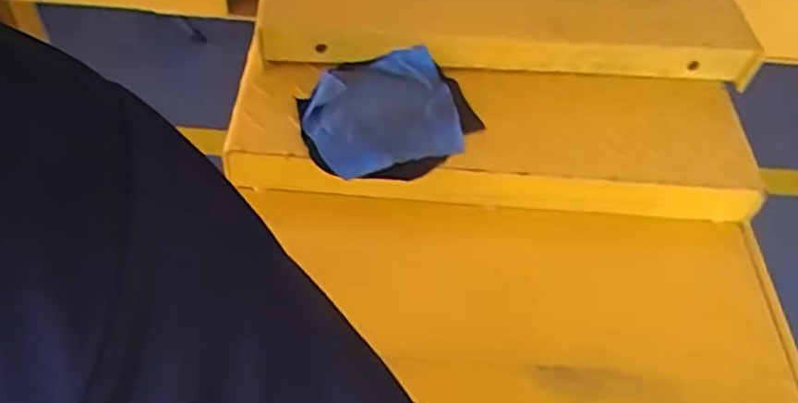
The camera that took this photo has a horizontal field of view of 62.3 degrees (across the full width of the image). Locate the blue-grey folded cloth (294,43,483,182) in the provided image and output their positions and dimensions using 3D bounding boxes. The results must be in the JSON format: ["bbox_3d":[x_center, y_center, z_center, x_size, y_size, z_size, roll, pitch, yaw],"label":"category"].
[{"bbox_3d":[-0.008,-0.084,0.629,0.170,0.038,0.140,-1,51,-6],"label":"blue-grey folded cloth"}]

